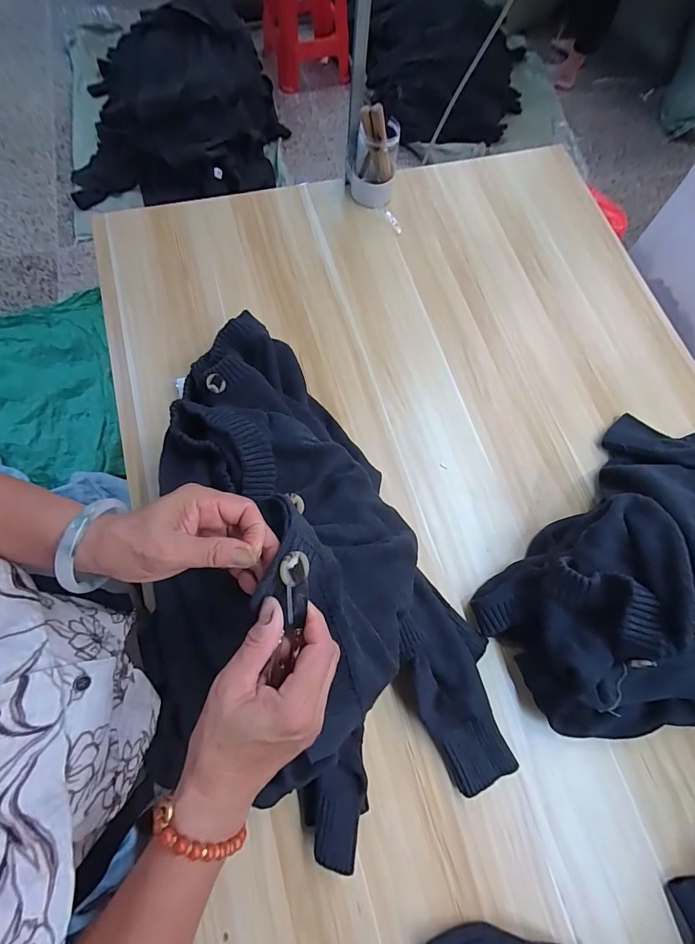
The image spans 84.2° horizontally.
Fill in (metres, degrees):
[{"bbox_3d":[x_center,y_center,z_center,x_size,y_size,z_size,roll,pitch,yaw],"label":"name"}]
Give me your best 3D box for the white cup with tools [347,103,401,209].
[{"bbox_3d":[0.047,-0.583,0.709,0.090,0.144,0.075,4,71,-1],"label":"white cup with tools"}]

